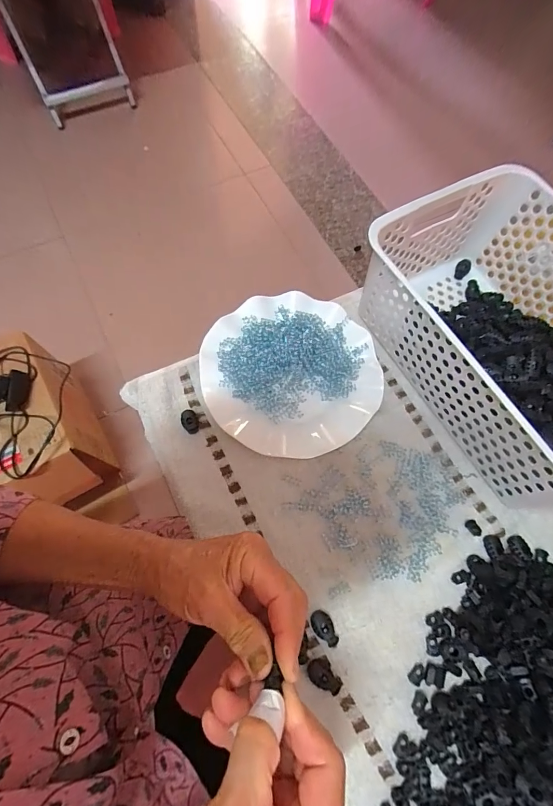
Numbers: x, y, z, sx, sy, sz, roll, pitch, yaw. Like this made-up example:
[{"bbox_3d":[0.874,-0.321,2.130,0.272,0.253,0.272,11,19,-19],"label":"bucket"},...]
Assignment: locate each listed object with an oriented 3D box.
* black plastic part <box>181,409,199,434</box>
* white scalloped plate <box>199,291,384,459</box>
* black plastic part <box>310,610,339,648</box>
[{"bbox_3d":[-0.088,0.019,0.375,0.016,0.009,0.023,-28,72,-11],"label":"black plastic part"},{"bbox_3d":[0.015,-0.034,0.387,0.179,0.027,0.178,0,69,-1],"label":"white scalloped plate"},{"bbox_3d":[0.042,0.193,0.315,0.017,0.007,0.029,-32,73,-12],"label":"black plastic part"}]

